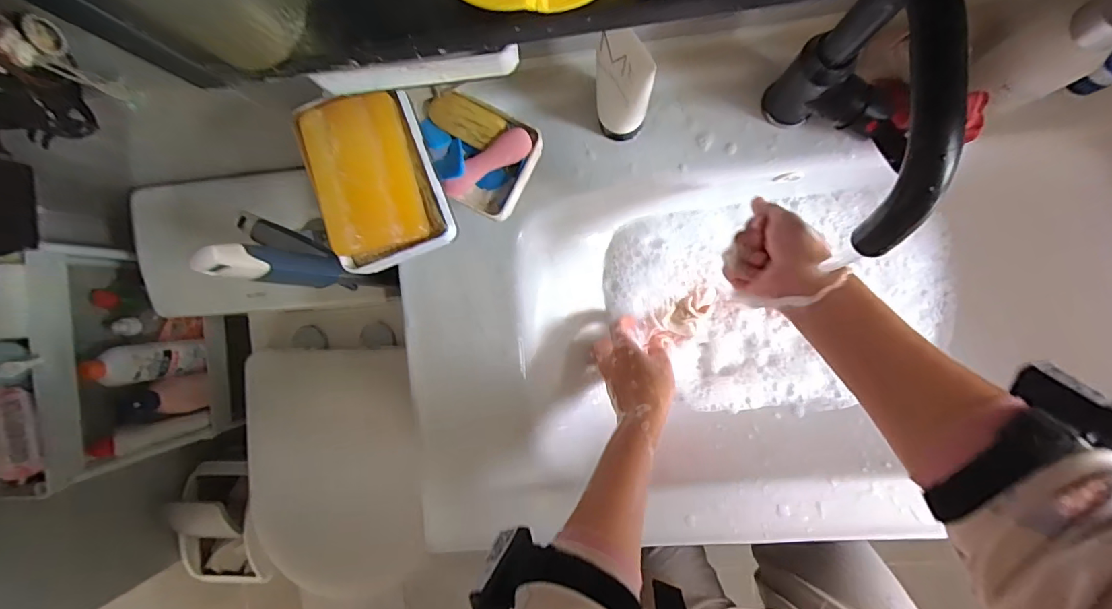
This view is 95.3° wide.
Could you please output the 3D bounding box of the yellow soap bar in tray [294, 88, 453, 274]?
[{"bbox_3d":[-0.130,-0.090,0.364,0.082,0.033,0.114,-16,89,7],"label":"yellow soap bar in tray"}]

